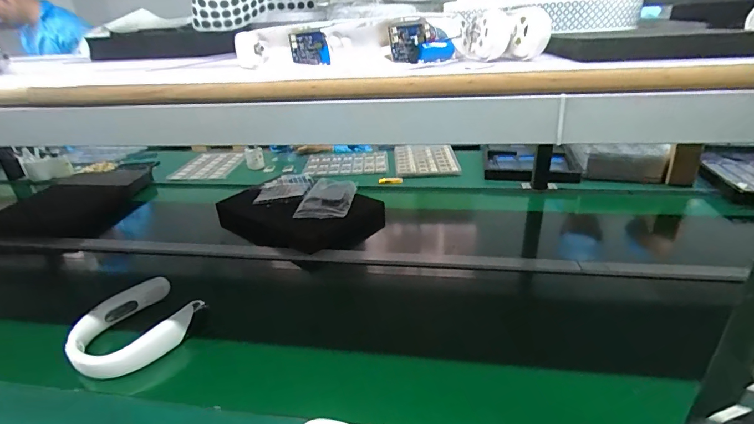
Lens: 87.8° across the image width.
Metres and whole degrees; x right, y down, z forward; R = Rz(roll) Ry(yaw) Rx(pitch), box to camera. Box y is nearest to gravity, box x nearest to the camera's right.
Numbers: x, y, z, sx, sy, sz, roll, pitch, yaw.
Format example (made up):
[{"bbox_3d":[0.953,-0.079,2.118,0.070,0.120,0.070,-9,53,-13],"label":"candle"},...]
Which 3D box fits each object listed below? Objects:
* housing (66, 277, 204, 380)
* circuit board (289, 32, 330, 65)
[{"bbox_3d":[-0.428,0.200,0.691,0.183,0.049,0.191,-2,28,1],"label":"housing"},{"bbox_3d":[-0.079,-0.191,0.459,0.043,0.033,0.010,-3,28,0],"label":"circuit board"}]

